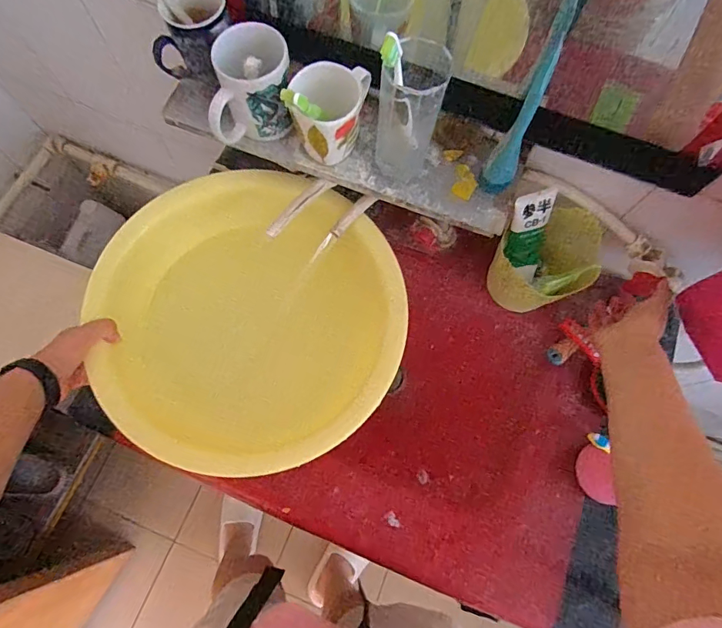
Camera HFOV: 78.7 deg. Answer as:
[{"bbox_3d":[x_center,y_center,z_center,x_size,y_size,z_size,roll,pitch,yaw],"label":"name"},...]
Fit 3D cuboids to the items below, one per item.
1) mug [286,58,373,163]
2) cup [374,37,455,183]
[{"bbox_3d":[-0.036,-0.225,0.496,0.080,0.089,0.087,8,72,1],"label":"mug"},{"bbox_3d":[0.050,-0.207,0.463,0.063,0.157,0.061,10,72,2],"label":"cup"}]

